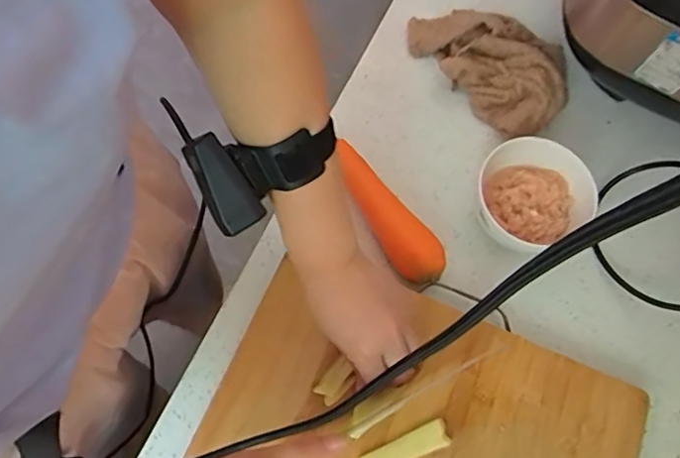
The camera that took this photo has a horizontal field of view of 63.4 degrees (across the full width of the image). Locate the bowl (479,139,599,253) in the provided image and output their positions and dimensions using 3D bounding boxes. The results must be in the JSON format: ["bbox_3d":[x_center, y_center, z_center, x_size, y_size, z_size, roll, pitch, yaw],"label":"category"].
[{"bbox_3d":[0.189,-0.029,0.547,0.107,0.068,0.109,1,70,-3],"label":"bowl"}]

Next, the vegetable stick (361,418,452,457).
[{"bbox_3d":[0.053,0.188,0.469,0.081,0.008,0.021,-19,72,-10],"label":"vegetable stick"}]

